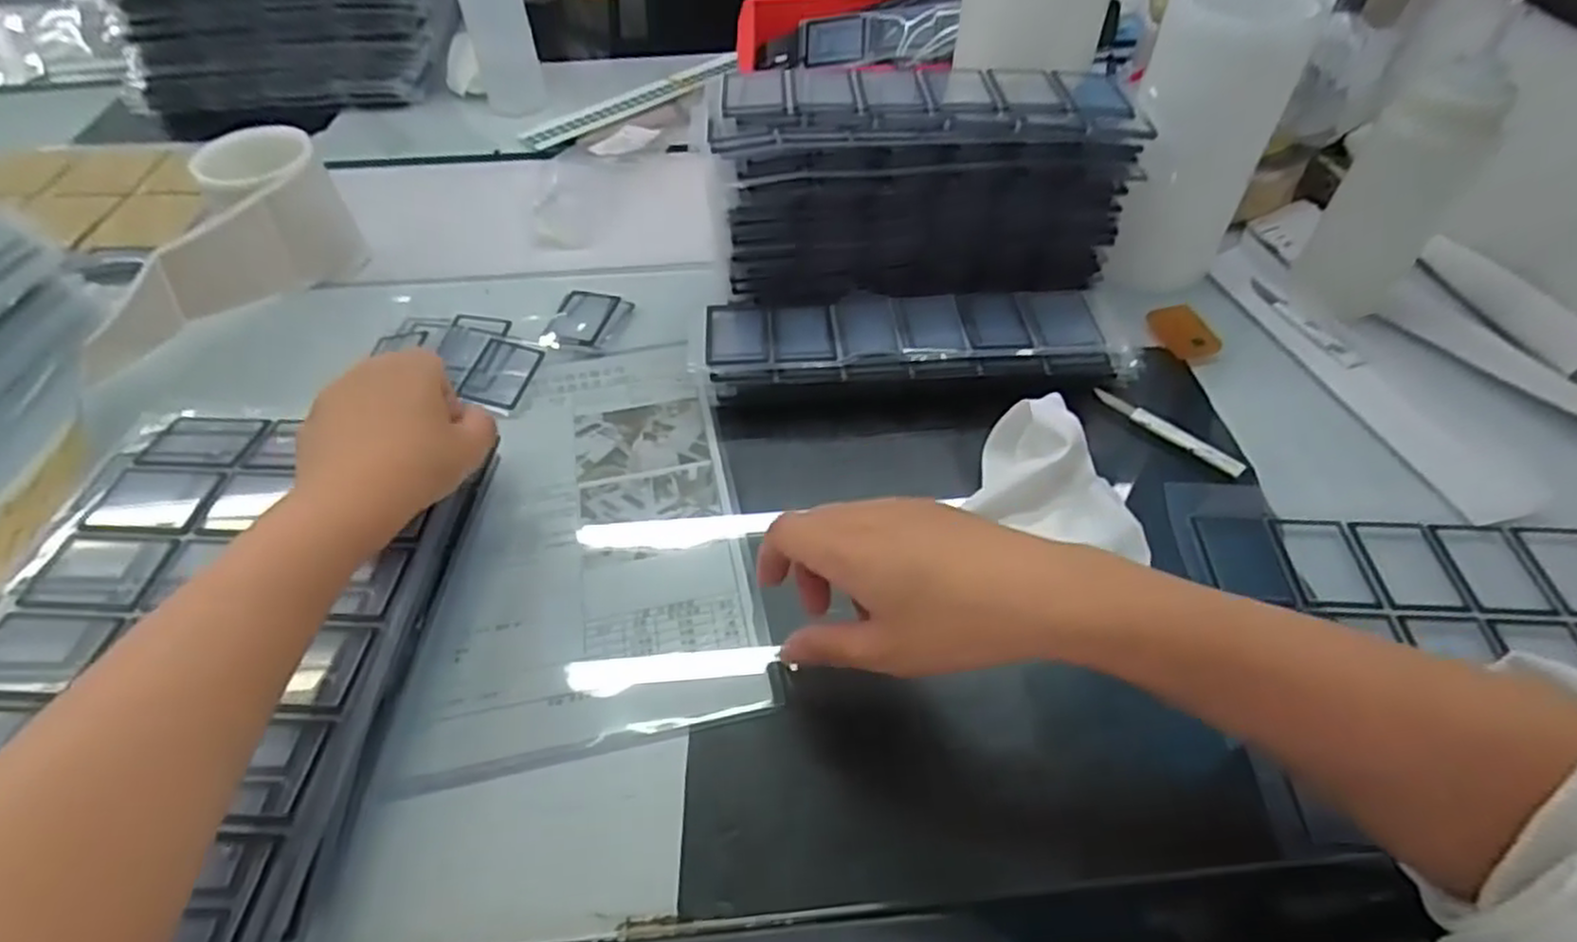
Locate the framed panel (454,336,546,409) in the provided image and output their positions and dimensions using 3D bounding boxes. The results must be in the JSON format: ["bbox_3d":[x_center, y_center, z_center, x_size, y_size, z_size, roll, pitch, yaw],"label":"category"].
[{"bbox_3d":[-0.210,-0.072,0.545,0.042,0.004,0.062,16,52,-4],"label":"framed panel"}]

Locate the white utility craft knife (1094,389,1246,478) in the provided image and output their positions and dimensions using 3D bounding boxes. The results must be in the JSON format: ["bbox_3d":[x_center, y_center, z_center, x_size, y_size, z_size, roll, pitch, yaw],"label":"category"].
[{"bbox_3d":[0.256,-0.029,0.501,0.012,0.011,0.105,-36,59,-24],"label":"white utility craft knife"}]

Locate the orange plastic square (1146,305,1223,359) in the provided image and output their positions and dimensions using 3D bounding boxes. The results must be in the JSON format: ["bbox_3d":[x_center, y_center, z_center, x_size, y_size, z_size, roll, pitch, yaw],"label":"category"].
[{"bbox_3d":[0.302,-0.107,0.569,0.036,0.007,0.053,-20,55,8],"label":"orange plastic square"}]

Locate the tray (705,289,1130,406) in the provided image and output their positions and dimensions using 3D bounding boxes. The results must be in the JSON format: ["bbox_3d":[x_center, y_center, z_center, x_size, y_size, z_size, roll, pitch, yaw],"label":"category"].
[{"bbox_3d":[0.087,-0.094,0.530,0.287,0.026,0.078,-1,50,-1],"label":"tray"}]

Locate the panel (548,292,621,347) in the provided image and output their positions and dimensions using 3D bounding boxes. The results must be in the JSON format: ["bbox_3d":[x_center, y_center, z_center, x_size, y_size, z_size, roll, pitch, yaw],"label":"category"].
[{"bbox_3d":[-0.163,-0.124,0.590,0.043,0.004,0.060,10,51,8],"label":"panel"}]

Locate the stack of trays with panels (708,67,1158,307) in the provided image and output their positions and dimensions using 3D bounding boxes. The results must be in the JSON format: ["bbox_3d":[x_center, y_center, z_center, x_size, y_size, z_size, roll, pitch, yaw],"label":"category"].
[{"bbox_3d":[0.097,-0.206,0.538,0.289,0.125,0.102,-3,50,-3],"label":"stack of trays with panels"}]

